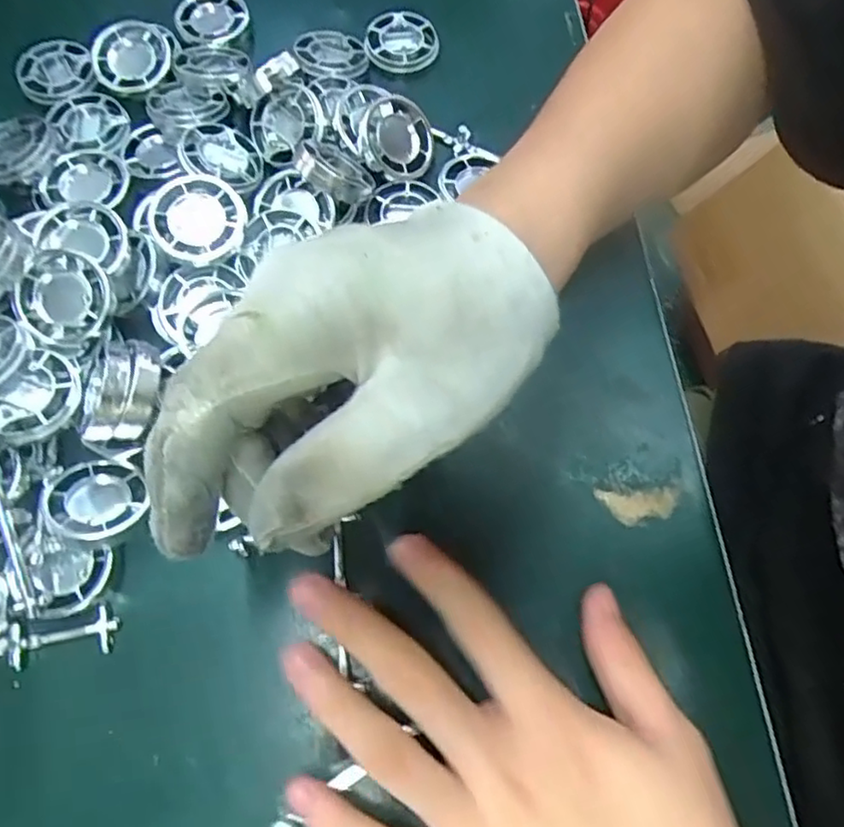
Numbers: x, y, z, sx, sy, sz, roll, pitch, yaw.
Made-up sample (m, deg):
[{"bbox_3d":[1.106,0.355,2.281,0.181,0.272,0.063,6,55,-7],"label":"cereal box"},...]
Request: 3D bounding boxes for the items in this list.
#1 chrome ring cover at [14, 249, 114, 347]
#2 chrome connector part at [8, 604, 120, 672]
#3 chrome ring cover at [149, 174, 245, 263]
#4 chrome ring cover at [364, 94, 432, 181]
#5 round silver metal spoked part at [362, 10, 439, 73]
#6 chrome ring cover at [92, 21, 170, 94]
[{"bbox_3d":[-0.148,-0.047,0.277,0.035,0.011,0.037,13,90,-11],"label":"chrome ring cover"},{"bbox_3d":[-0.134,0.083,0.251,0.037,0.007,0.017,-10,70,-5],"label":"chrome connector part"},{"bbox_3d":[-0.096,-0.083,0.289,0.038,0.014,0.040,-17,87,-15],"label":"chrome ring cover"},{"bbox_3d":[-0.011,-0.134,0.327,0.033,0.004,0.040,-23,98,-19],"label":"chrome ring cover"},{"bbox_3d":[-0.013,-0.205,0.369,0.040,0.014,0.036,-24,72,-10],"label":"round silver metal spoked part"},{"bbox_3d":[-0.150,-0.183,0.347,0.038,0.009,0.034,-21,98,-13],"label":"chrome ring cover"}]

